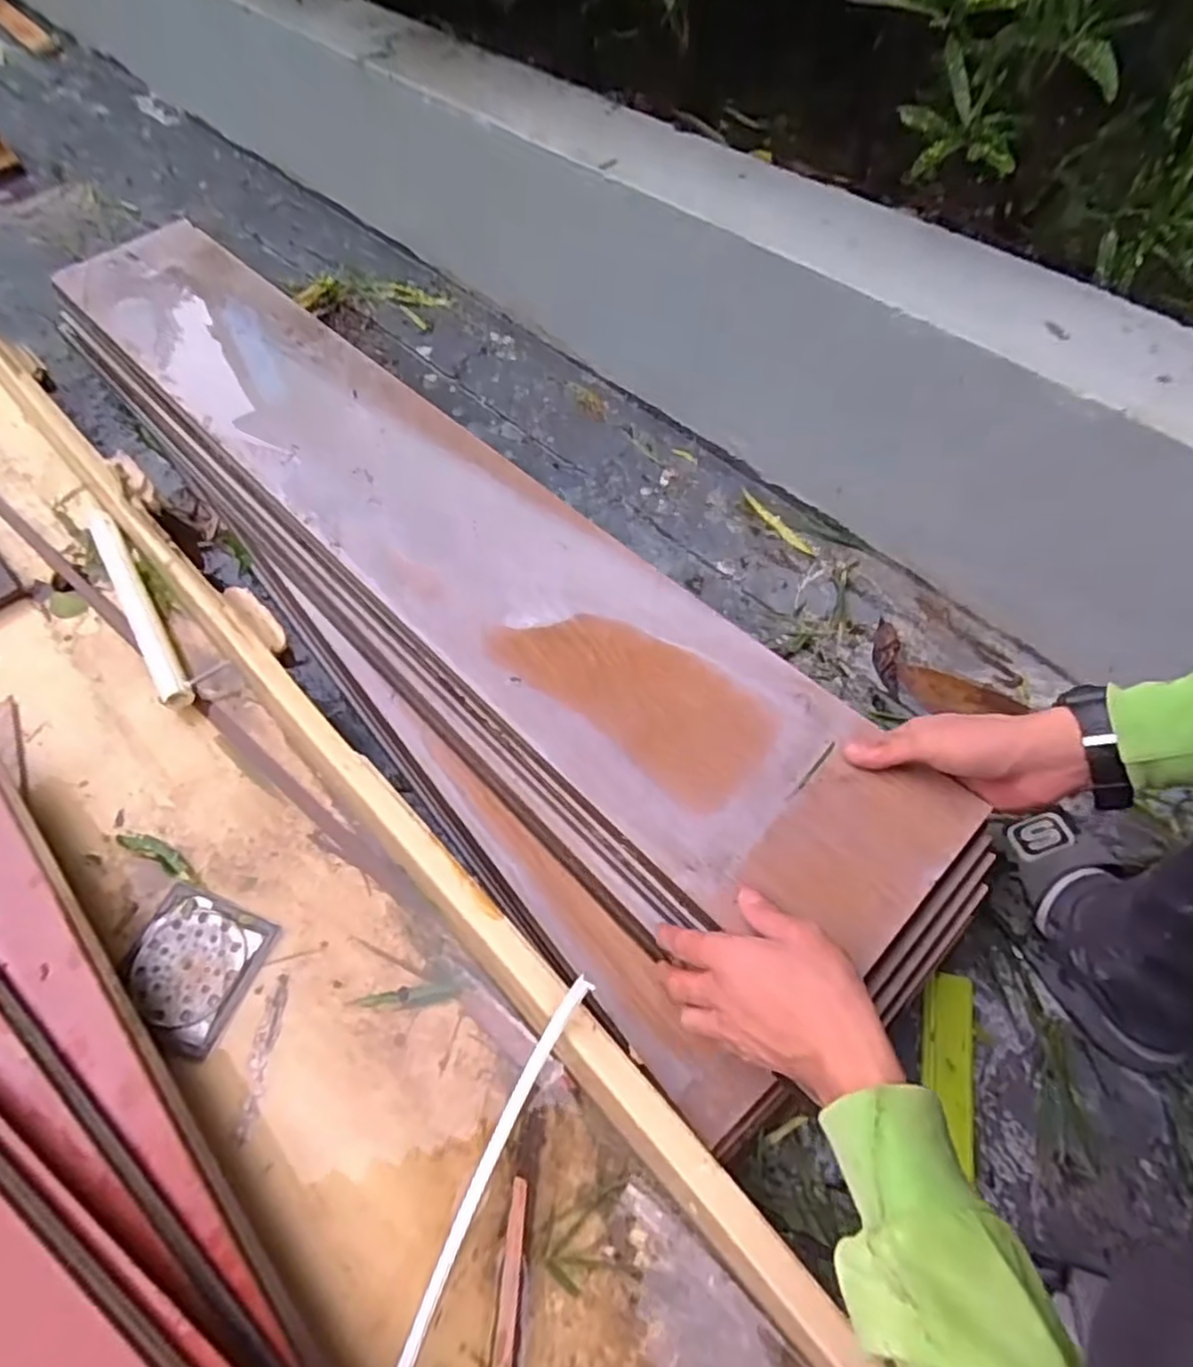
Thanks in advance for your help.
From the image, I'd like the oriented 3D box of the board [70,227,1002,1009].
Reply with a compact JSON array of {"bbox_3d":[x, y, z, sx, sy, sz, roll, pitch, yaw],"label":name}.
[{"bbox_3d":[-0.193,-0.195,0.666,0.194,0.020,1.148,-41,66,-20],"label":"board"}]

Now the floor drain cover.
[{"bbox_3d":[-0.309,0.214,0.516,0.096,0.007,0.096,18,61,12],"label":"floor drain cover"}]

